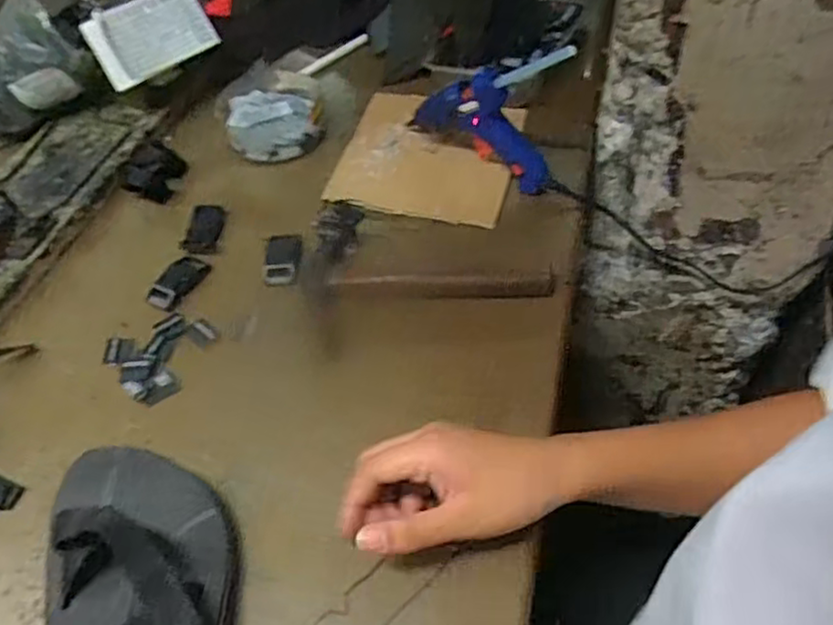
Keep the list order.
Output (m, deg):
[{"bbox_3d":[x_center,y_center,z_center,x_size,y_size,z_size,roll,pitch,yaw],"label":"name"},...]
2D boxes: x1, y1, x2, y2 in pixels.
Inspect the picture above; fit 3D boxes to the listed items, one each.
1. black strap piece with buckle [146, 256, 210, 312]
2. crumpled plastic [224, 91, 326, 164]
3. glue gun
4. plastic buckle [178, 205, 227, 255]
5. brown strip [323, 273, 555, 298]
[{"bbox_3d":[-0.192,-0.025,0.551,0.033,0.005,0.055,22,56,21],"label":"black strap piece with buckle"},{"bbox_3d":[-0.137,-0.182,0.657,0.080,0.024,0.089,-16,52,-9],"label":"crumpled plastic"},{"bbox_3d":[0.052,-0.173,0.572,0.141,0.118,0.033,26,57,23],"label":"glue gun"},{"bbox_3d":[-0.179,-0.072,0.581,0.028,0.007,0.055,4,51,8],"label":"plastic buckle"},{"bbox_3d":[0.021,-0.020,0.523,0.164,0.015,0.020,-4,51,1],"label":"brown strip"}]

